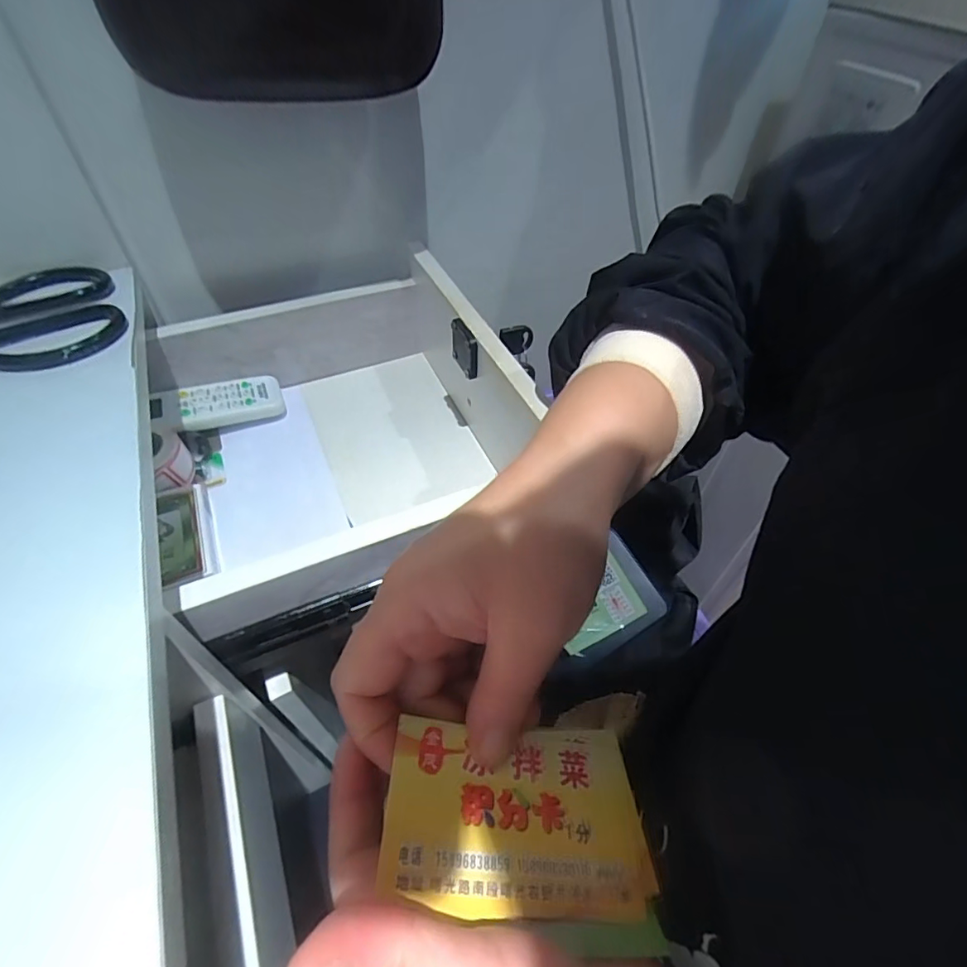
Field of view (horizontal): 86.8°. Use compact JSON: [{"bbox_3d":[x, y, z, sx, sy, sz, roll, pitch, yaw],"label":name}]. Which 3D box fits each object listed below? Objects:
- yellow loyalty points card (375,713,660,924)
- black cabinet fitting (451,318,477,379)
[{"bbox_3d":[0.014,0.115,0.179,0.092,0.004,0.057,10,44,-16],"label":"yellow loyalty points card"},{"bbox_3d":[-0.015,-0.105,0.399,0.008,0.034,0.033,-20,53,-17],"label":"black cabinet fitting"}]

